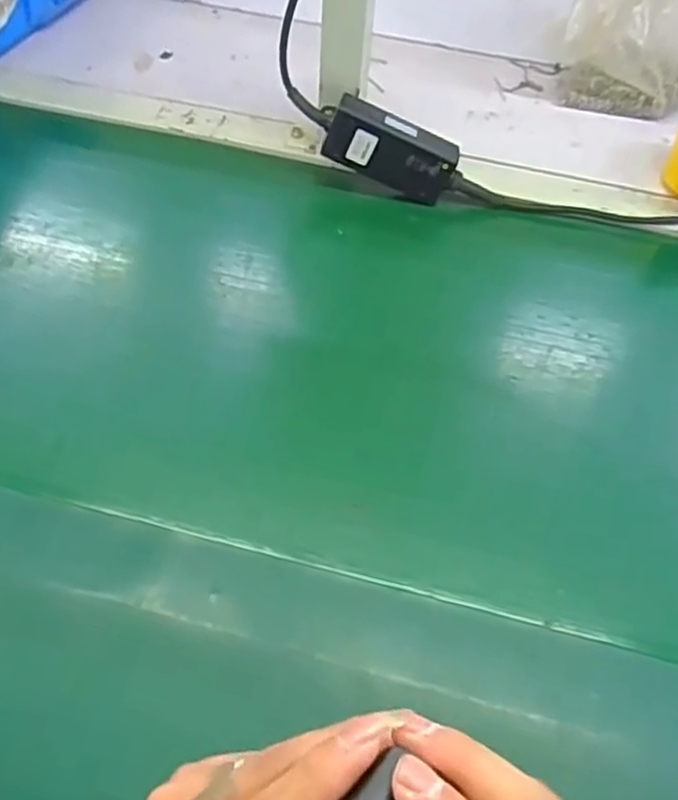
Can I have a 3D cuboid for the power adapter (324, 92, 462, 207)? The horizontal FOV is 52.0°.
[{"bbox_3d":[0.049,-0.219,0.617,0.120,0.051,0.029,22,51,-12],"label":"power adapter"}]

